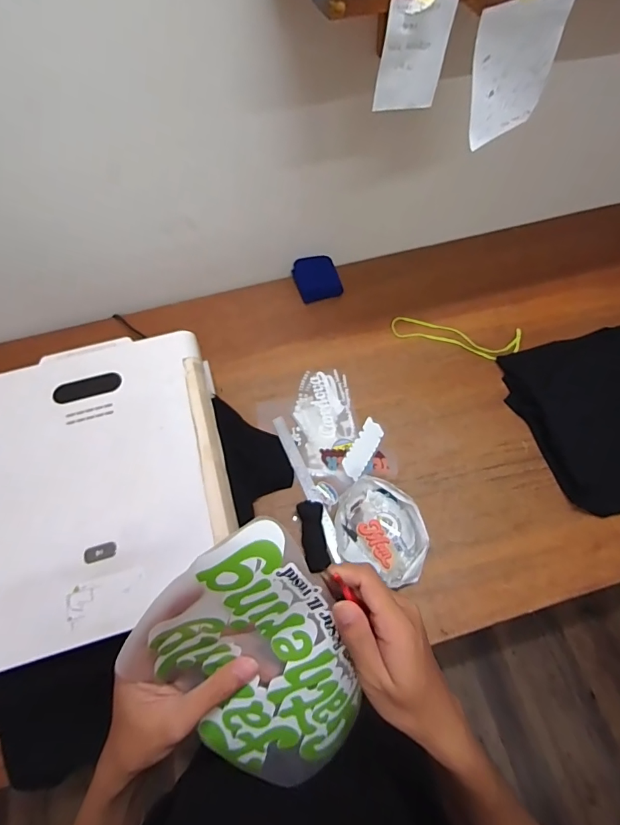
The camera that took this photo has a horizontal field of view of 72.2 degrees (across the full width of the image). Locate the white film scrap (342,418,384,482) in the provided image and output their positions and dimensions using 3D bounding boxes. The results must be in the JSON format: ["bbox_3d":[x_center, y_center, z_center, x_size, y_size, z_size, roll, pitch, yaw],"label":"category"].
[{"bbox_3d":[0.113,0.077,0.902,0.049,0.012,0.137,28,68,14],"label":"white film scrap"}]

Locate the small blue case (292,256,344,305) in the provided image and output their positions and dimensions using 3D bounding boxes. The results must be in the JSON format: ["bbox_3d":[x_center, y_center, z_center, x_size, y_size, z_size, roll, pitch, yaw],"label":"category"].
[{"bbox_3d":[0.019,-0.349,1.103,0.114,0.039,0.117,-15,65,-6],"label":"small blue case"}]

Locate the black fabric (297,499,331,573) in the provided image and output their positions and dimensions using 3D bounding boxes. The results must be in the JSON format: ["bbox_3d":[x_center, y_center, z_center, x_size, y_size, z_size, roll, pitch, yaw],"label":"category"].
[{"bbox_3d":[0.008,0.238,0.821,0.051,0.015,0.130,-5,82,-23],"label":"black fabric"}]

